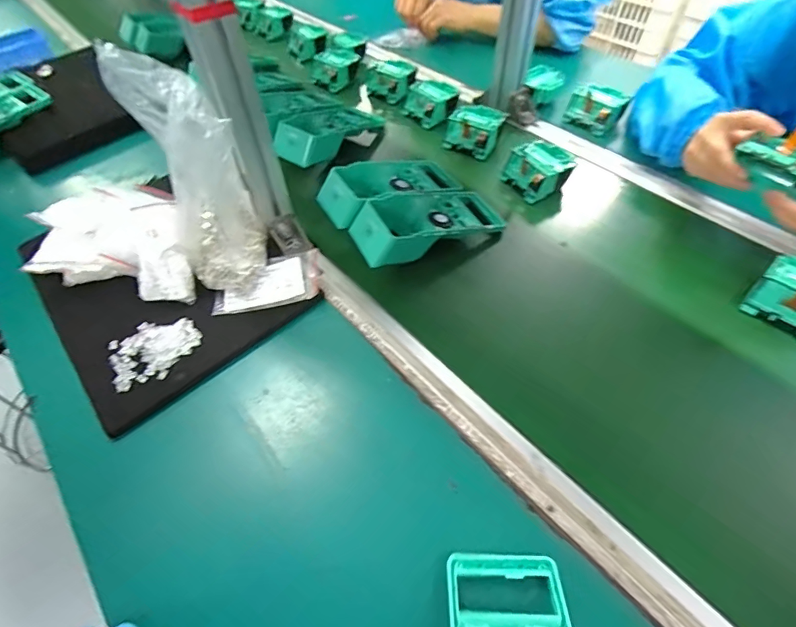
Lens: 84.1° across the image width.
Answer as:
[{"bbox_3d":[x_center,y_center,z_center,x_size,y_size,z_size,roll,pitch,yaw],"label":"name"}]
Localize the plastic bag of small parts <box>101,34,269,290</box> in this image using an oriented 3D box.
[{"bbox_3d":[-0.211,-0.138,0.474,0.095,0.225,0.153,-21,54,-14],"label":"plastic bag of small parts"}]

